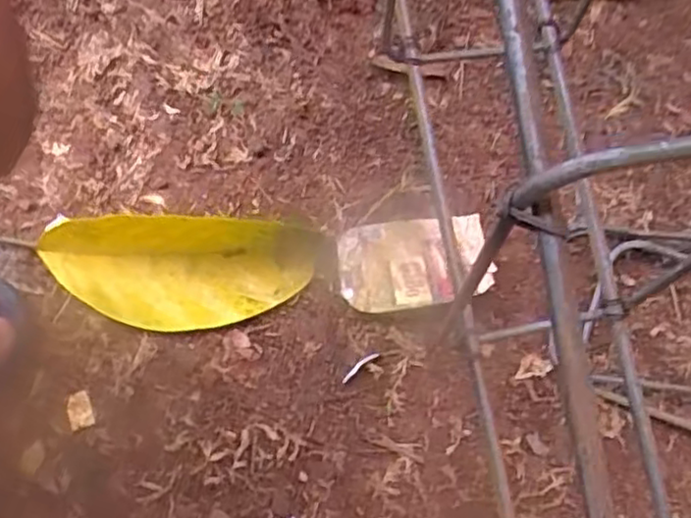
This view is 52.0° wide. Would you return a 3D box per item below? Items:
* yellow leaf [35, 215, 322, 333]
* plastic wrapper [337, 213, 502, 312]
[{"bbox_3d":[-0.113,0.009,0.470,0.188,0.055,0.068,0,77,-2],"label":"yellow leaf"},{"bbox_3d":[0.049,0.002,0.502,0.109,0.026,0.064,-8,77,-3],"label":"plastic wrapper"}]

